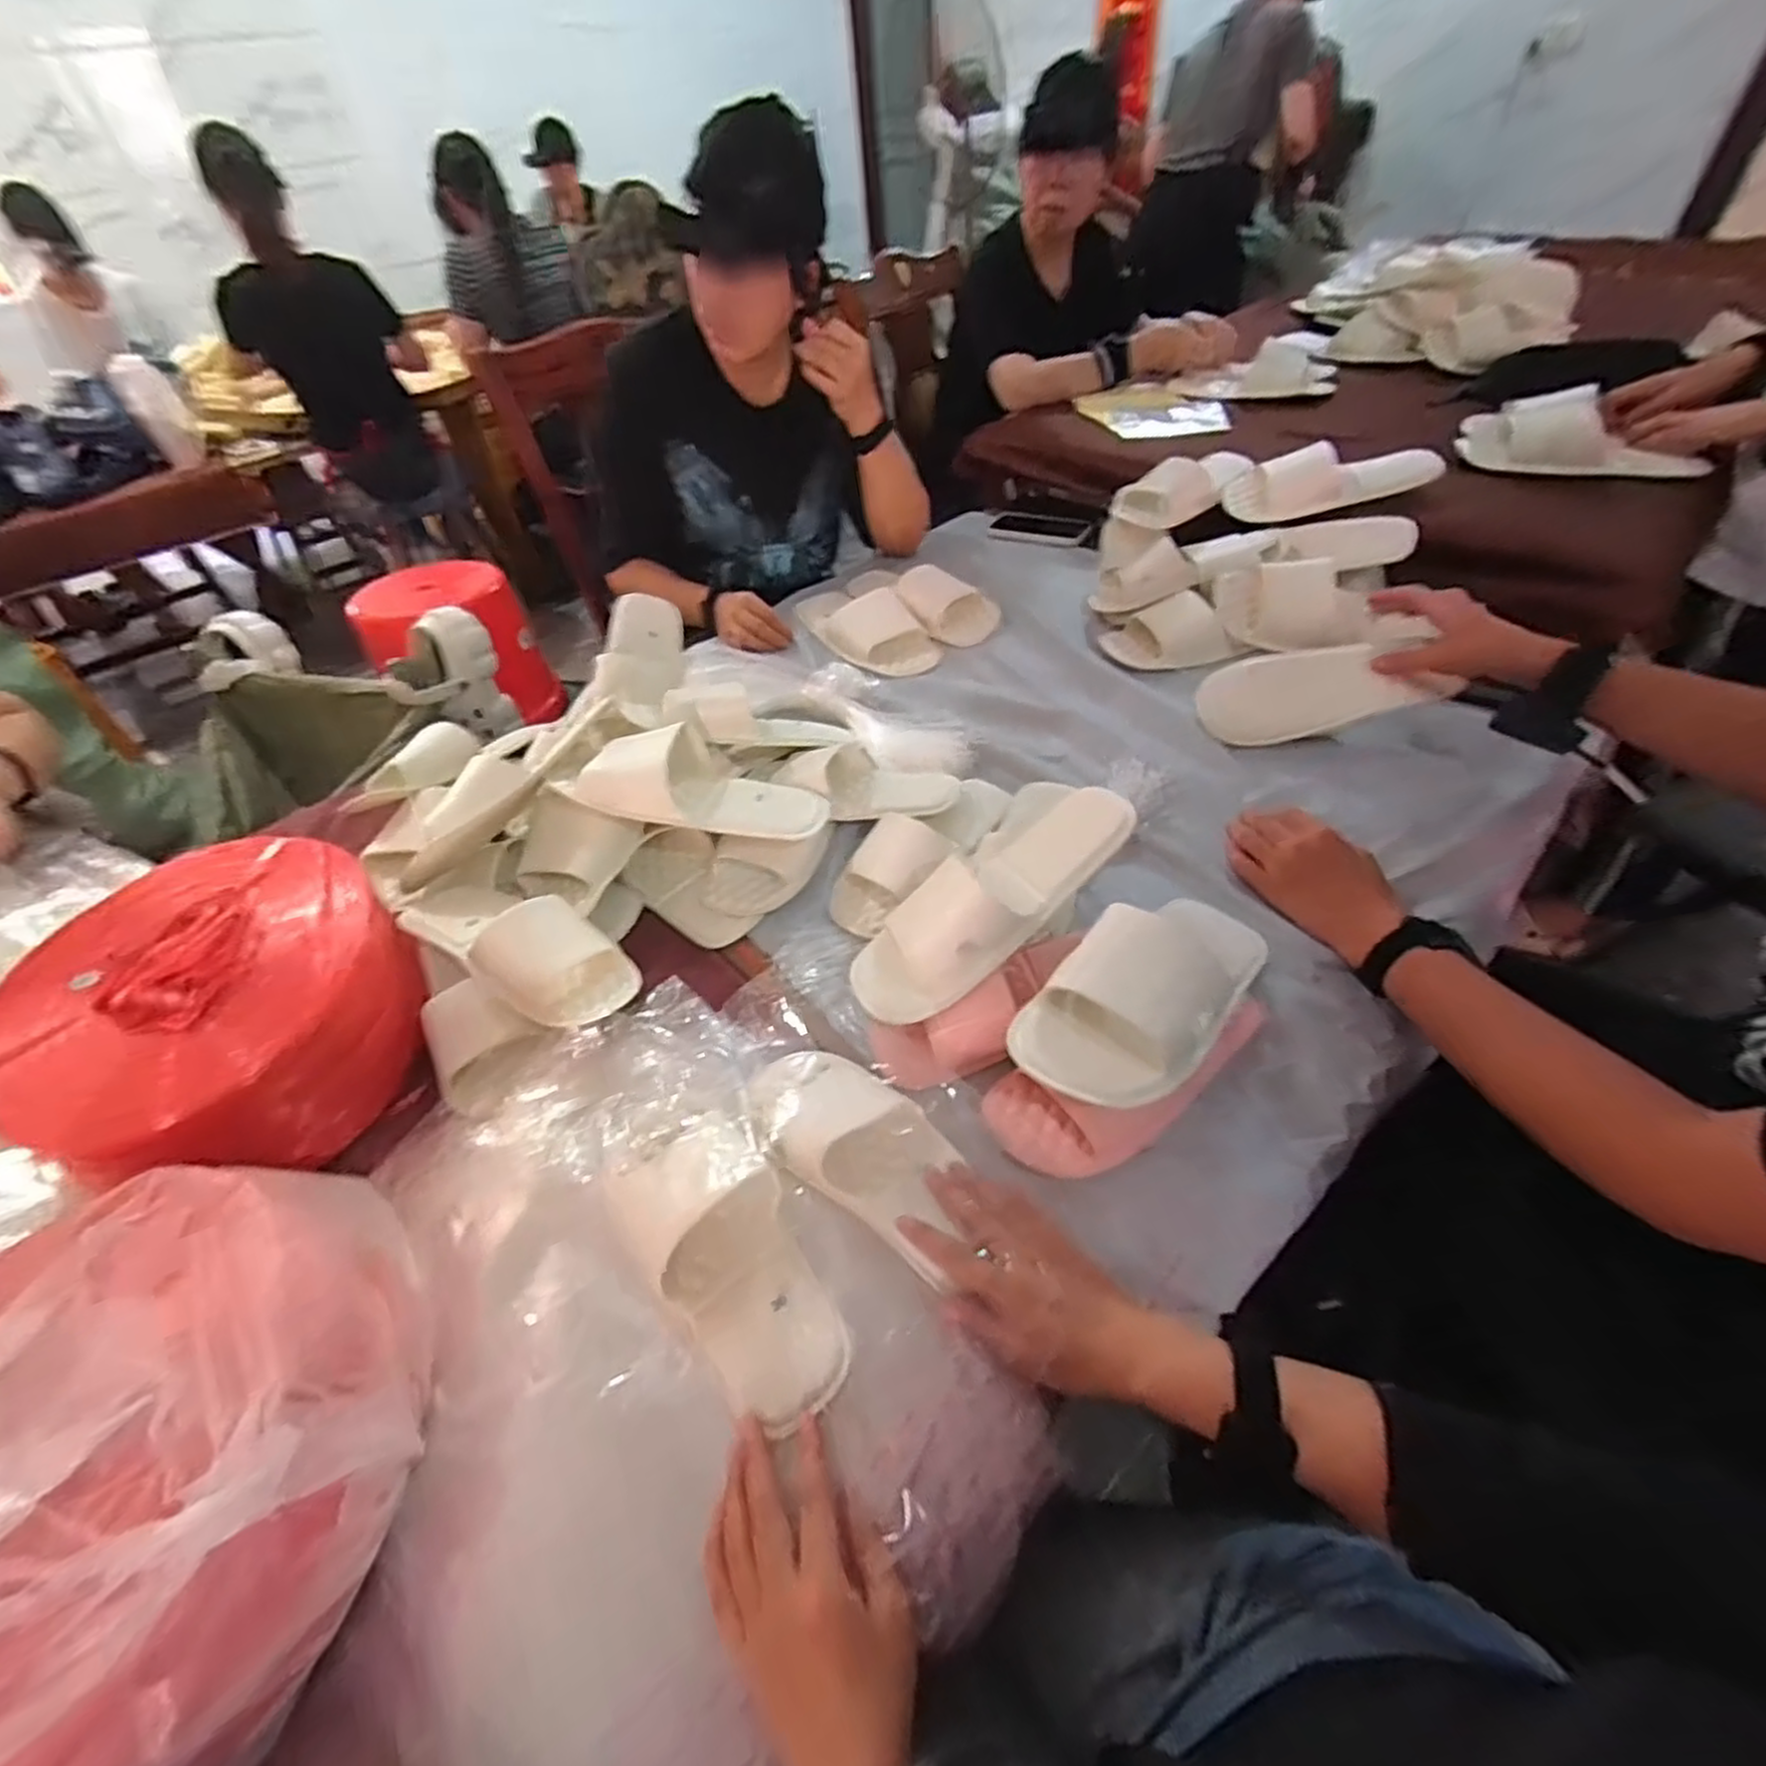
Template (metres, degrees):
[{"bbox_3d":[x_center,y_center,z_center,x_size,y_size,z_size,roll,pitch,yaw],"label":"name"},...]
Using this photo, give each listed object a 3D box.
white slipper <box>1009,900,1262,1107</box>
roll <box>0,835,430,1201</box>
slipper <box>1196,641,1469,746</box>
[{"bbox_3d":[0.180,0.081,0.540,0.190,0.054,0.110,-32,51,-22],"label":"white slipper"},{"bbox_3d":[-0.532,0.098,0.631,0.243,0.151,0.256,-3,46,3],"label":"roll"},{"bbox_3d":[0.461,-0.210,0.832,0.072,0.092,0.249,-41,27,-28],"label":"slipper"}]

